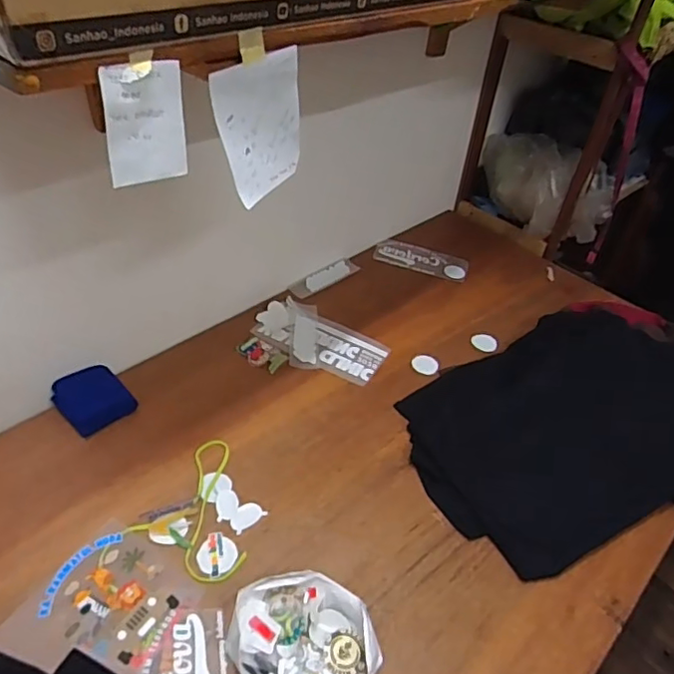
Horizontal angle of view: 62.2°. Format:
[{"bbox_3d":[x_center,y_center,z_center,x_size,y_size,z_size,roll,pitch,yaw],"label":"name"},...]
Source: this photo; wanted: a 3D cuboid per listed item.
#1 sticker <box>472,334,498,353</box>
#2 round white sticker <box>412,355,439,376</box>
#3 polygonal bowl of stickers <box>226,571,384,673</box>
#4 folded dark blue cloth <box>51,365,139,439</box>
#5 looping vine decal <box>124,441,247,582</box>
[{"bbox_3d":[0.330,0.014,1.253,0.057,0.007,0.047,15,56,12],"label":"sticker"},{"bbox_3d":[0.186,0.058,1.181,0.059,0.004,0.048,27,51,26],"label":"round white sticker"},{"bbox_3d":[-0.045,0.404,0.736,0.193,0.043,0.158,31,47,23],"label":"polygonal bowl of stickers"},{"bbox_3d":[-0.438,0.110,1.010,0.118,0.038,0.112,36,49,27],"label":"folded dark blue cloth"},{"bbox_3d":[-0.194,0.270,0.891,0.179,0.004,0.210,23,44,16],"label":"looping vine decal"}]

